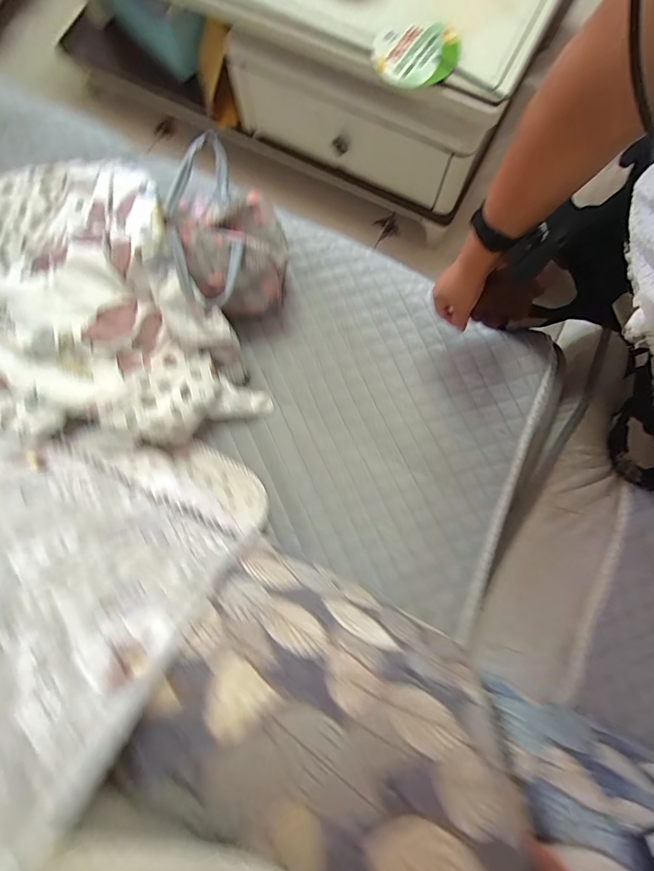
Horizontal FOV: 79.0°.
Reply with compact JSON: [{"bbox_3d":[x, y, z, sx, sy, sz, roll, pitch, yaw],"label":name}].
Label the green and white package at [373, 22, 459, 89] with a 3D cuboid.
[{"bbox_3d":[0.173,-0.740,0.770,0.160,0.015,0.139,-3,79,0],"label":"green and white package"}]

